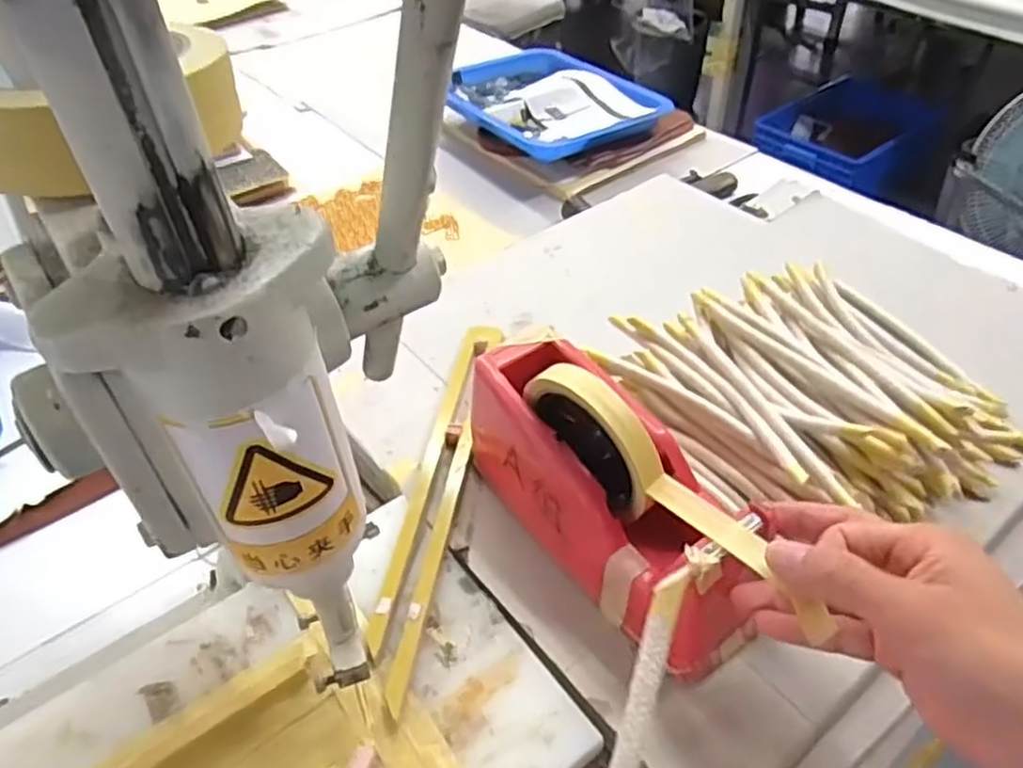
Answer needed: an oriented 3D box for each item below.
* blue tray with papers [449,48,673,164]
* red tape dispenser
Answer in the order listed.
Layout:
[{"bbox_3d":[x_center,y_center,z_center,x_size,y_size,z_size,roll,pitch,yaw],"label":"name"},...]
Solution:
[{"bbox_3d":[0.037,-0.372,0.963,0.209,0.035,0.270,-31,51,-27],"label":"blue tray with papers"},{"bbox_3d":[0.057,0.051,0.416,0.072,0.116,0.193,-27,49,-23],"label":"red tape dispenser"}]

